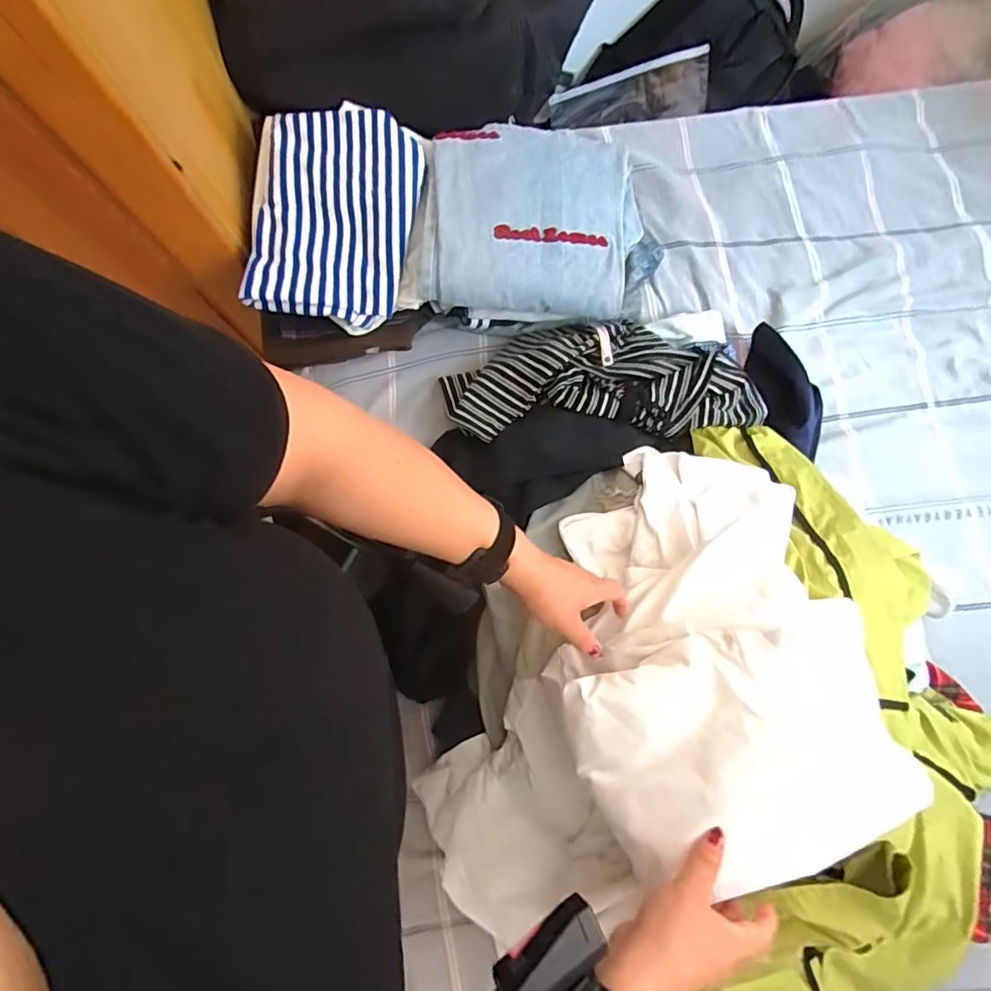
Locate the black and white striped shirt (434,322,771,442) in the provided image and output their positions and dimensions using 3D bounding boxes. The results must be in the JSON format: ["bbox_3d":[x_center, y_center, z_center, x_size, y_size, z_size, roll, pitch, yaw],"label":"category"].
[{"bbox_3d":[0.149,-0.167,0.779,0.436,0.076,0.173,-1,79,0],"label":"black and white striped shirt"}]

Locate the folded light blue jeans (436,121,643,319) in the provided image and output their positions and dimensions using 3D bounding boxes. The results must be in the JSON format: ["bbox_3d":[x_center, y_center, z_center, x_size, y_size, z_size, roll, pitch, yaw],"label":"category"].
[{"bbox_3d":[0.059,-0.378,0.738,0.266,0.065,0.253,2,79,0],"label":"folded light blue jeans"}]

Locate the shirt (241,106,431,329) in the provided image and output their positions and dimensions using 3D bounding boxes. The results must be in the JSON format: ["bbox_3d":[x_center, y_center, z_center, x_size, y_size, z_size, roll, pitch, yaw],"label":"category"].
[{"bbox_3d":[-0.216,-0.363,0.713,0.208,0.089,0.261,8,79,2],"label":"shirt"}]

